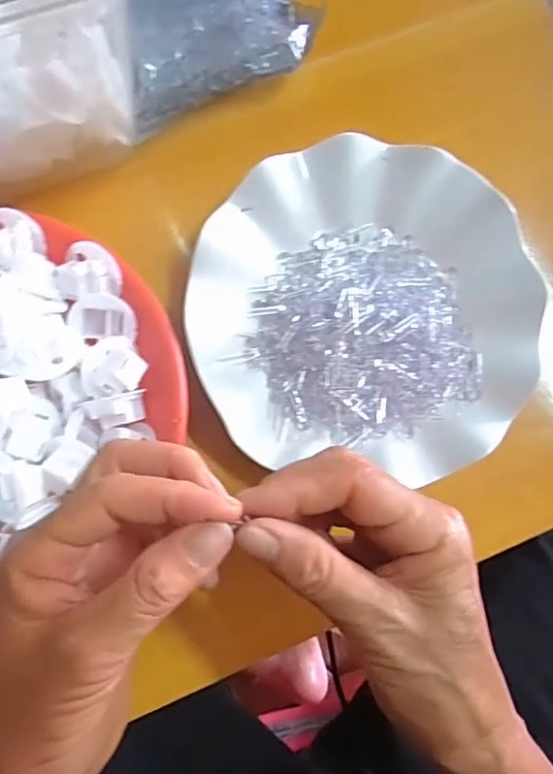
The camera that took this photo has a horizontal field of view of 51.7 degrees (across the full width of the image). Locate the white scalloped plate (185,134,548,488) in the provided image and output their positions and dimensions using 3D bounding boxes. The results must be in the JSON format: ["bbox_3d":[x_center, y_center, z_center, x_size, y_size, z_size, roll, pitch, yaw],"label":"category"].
[{"bbox_3d":[0.047,-0.043,0.302,0.175,0.023,0.168,1,82,-4],"label":"white scalloped plate"}]

